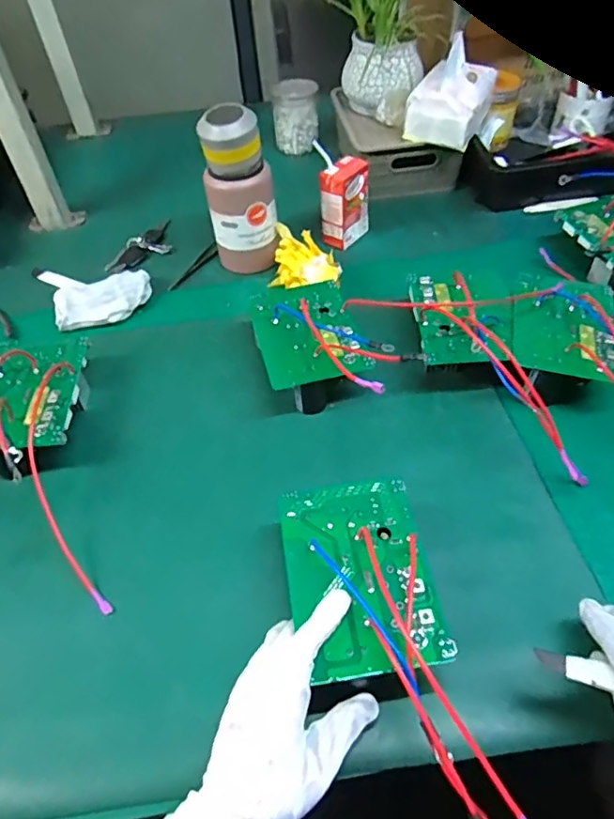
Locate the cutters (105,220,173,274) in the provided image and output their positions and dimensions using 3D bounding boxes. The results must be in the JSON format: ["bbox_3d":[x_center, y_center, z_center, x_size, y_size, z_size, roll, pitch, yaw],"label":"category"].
[{"bbox_3d":[-0.244,-0.247,0.850,0.064,0.019,0.135,31,60,26],"label":"cutters"}]

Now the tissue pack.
[{"bbox_3d":[0.215,-0.469,0.821,0.098,0.103,0.134,21,55,21],"label":"tissue pack"}]

